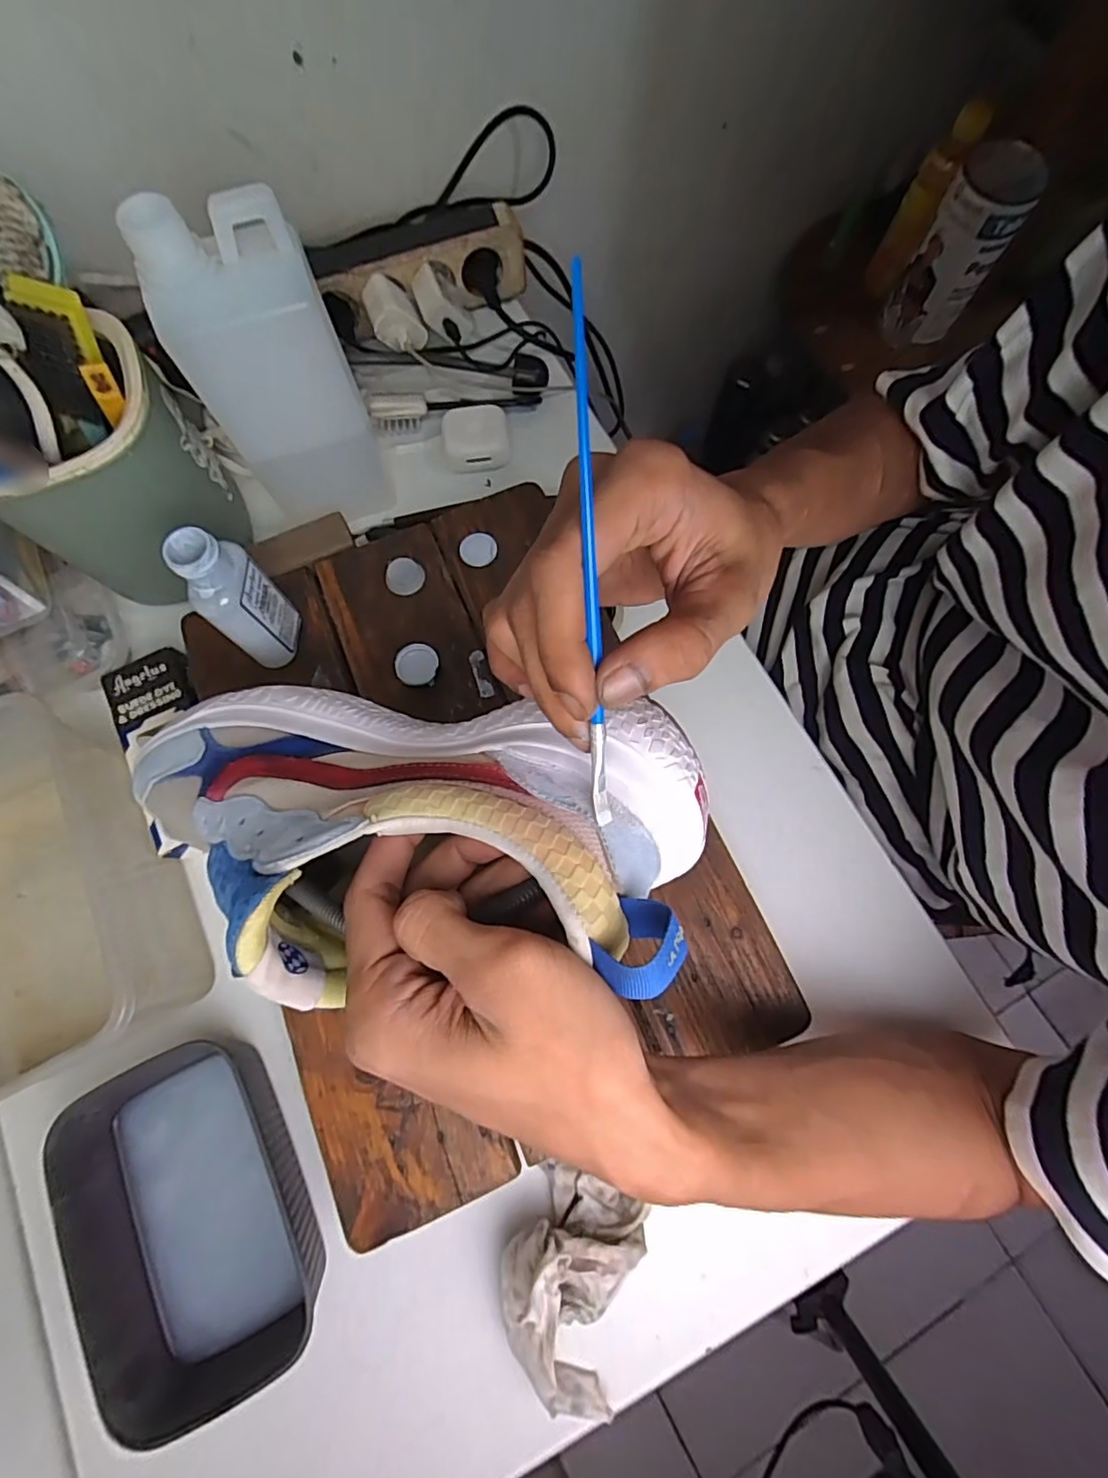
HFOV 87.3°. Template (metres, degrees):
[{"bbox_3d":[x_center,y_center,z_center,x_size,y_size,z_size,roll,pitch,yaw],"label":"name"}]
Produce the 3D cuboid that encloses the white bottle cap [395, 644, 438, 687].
[{"bbox_3d":[-0.092,-0.050,0.394,0.028,0.008,0.028,0,74,1],"label":"white bottle cap"}]

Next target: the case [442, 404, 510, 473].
[{"bbox_3d":[-0.065,-0.248,0.479,0.052,0.025,0.044,-10,74,-2],"label":"case"}]

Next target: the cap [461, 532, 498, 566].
[{"bbox_3d":[-0.055,-0.139,0.423,0.027,0.004,0.026,0,74,1],"label":"cap"}]

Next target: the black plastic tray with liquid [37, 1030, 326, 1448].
[{"bbox_3d":[-0.202,0.266,0.327,0.119,0.045,0.163,-25,75,-6],"label":"black plastic tray with liquid"}]

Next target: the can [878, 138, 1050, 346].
[{"bbox_3d":[0.457,-0.549,0.661,0.082,0.161,0.077,0,74,1],"label":"can"}]

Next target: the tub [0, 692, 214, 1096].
[{"bbox_3d":[-0.330,0.099,0.353,0.160,0.083,0.205,-26,75,-6],"label":"tub"}]

